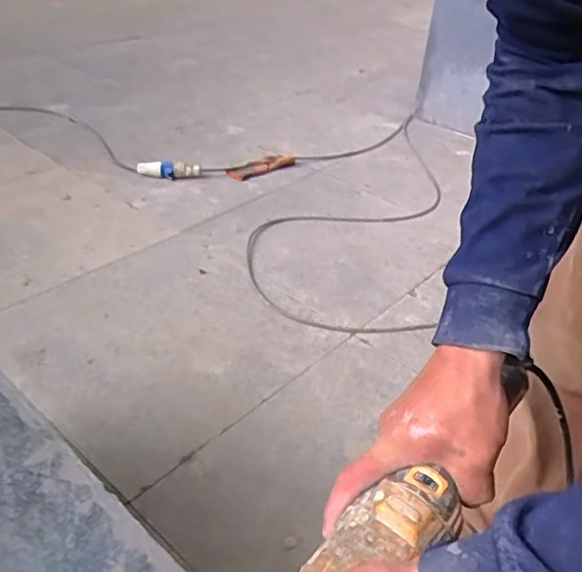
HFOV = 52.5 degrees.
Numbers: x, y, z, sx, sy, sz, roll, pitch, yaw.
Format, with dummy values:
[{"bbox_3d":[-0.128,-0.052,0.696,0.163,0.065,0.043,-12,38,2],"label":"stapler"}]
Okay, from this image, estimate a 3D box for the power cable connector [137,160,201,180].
[{"bbox_3d":[-0.394,-0.378,1.907,0.202,0.047,0.058,3,37,-1],"label":"power cable connector"}]

